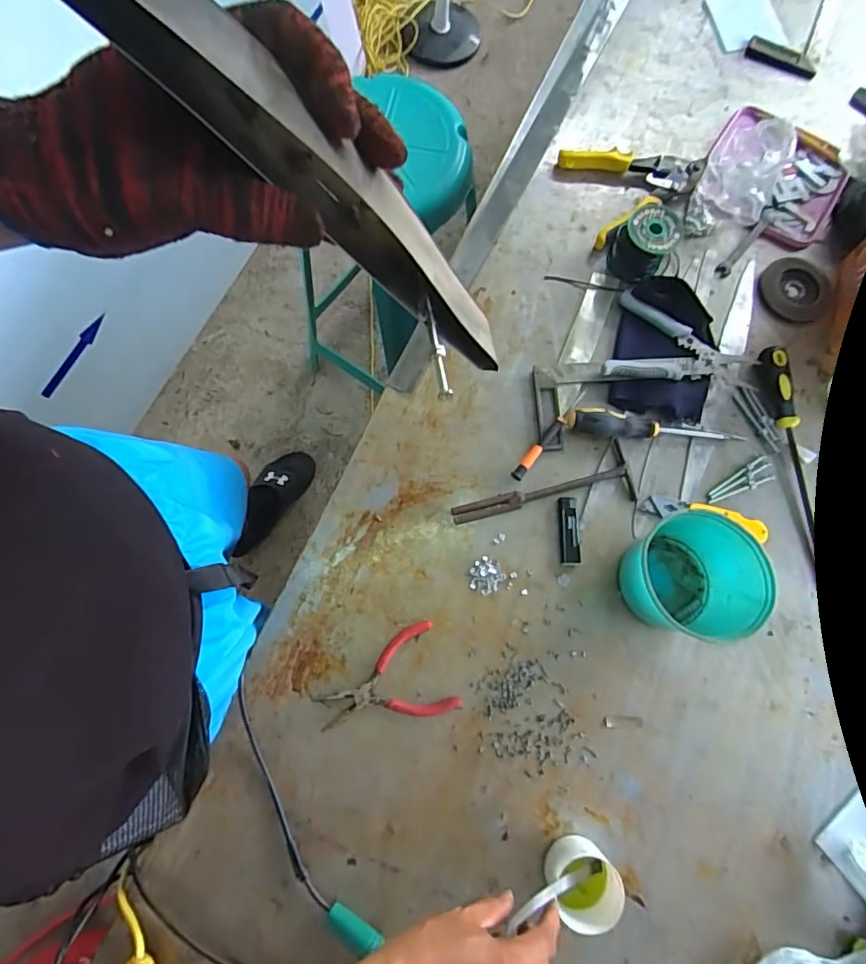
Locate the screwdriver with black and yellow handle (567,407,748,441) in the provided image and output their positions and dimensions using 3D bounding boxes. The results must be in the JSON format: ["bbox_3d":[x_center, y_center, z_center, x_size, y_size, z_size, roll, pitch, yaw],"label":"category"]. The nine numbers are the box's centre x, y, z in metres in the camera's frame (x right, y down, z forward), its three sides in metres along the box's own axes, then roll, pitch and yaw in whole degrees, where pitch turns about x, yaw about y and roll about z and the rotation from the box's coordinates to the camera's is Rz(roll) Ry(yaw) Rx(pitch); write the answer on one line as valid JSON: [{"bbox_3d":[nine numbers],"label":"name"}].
[{"bbox_3d":[0.274,-0.069,0.652,0.217,0.033,0.031,3,75,0],"label":"screwdriver with black and yellow handle"}]

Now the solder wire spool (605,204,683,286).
[{"bbox_3d":[0.278,-0.312,0.699,0.078,0.061,0.081,0,75,-1],"label":"solder wire spool"}]

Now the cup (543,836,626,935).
[{"bbox_3d":[0.147,0.393,0.528,0.063,0.058,0.066,0,75,-1],"label":"cup"}]

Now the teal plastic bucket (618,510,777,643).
[{"bbox_3d":[0.280,0.103,0.575,0.116,0.098,0.110,22,76,5],"label":"teal plastic bucket"}]

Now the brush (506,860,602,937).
[{"bbox_3d":[0.117,0.384,0.498,0.012,0.159,0.018,-10,70,41],"label":"brush"}]

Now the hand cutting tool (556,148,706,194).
[{"bbox_3d":[0.277,-0.447,0.753,0.195,0.023,0.052,14,76,3],"label":"hand cutting tool"}]

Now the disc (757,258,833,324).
[{"bbox_3d":[0.499,-0.263,0.730,0.102,0.008,0.091,-33,78,-9],"label":"disc"}]

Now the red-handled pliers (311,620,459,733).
[{"bbox_3d":[-0.052,0.232,0.582,0.147,0.011,0.092,-24,77,-7],"label":"red-handled pliers"}]

